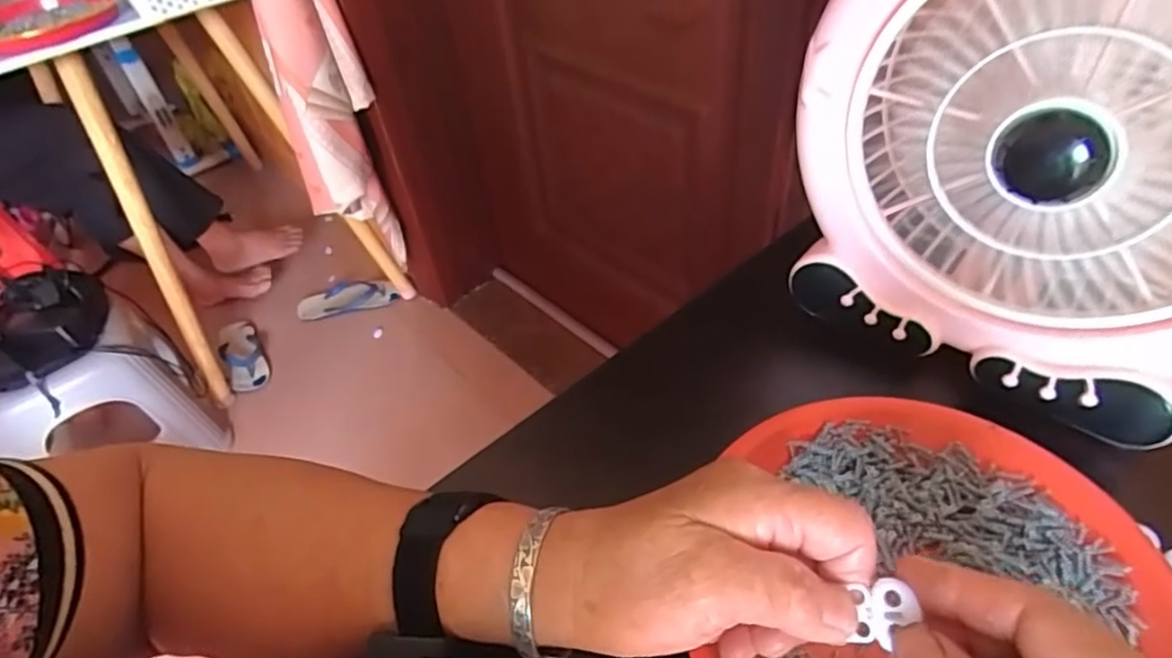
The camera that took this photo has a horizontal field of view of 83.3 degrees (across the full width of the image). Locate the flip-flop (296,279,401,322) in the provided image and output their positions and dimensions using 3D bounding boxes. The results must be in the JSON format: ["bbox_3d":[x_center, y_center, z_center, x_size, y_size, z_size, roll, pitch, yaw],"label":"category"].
[{"bbox_3d":[-0.583,-0.077,1.621,0.235,0.033,0.112,-12,47,-5],"label":"flip-flop"}]

